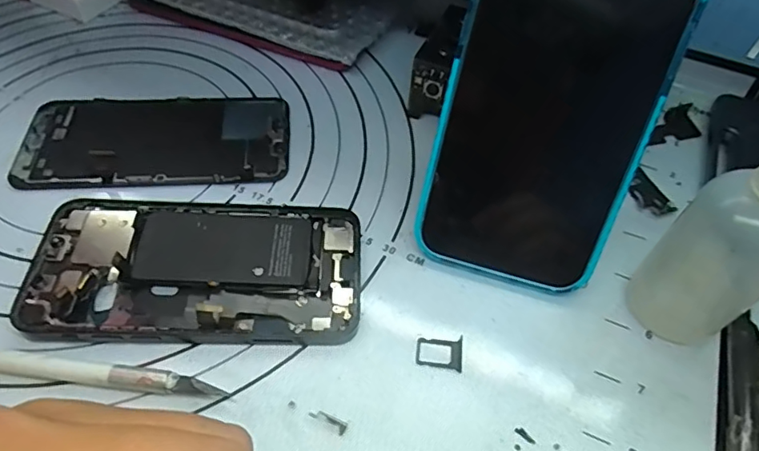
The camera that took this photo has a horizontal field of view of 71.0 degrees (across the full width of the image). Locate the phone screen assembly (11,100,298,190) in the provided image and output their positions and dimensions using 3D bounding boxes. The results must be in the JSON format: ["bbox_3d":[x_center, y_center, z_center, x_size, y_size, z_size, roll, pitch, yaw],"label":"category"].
[{"bbox_3d":[-0.110,-0.044,0.267,0.125,0.005,0.062,-1,53,-5],"label":"phone screen assembly"}]

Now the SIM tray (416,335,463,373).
[{"bbox_3d":[0.024,0.049,0.209,0.018,0.004,0.014,7,52,2],"label":"SIM tray"}]

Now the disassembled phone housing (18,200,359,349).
[{"bbox_3d":[-0.073,0.017,0.220,0.129,0.012,0.064,2,52,-3],"label":"disassembled phone housing"}]

